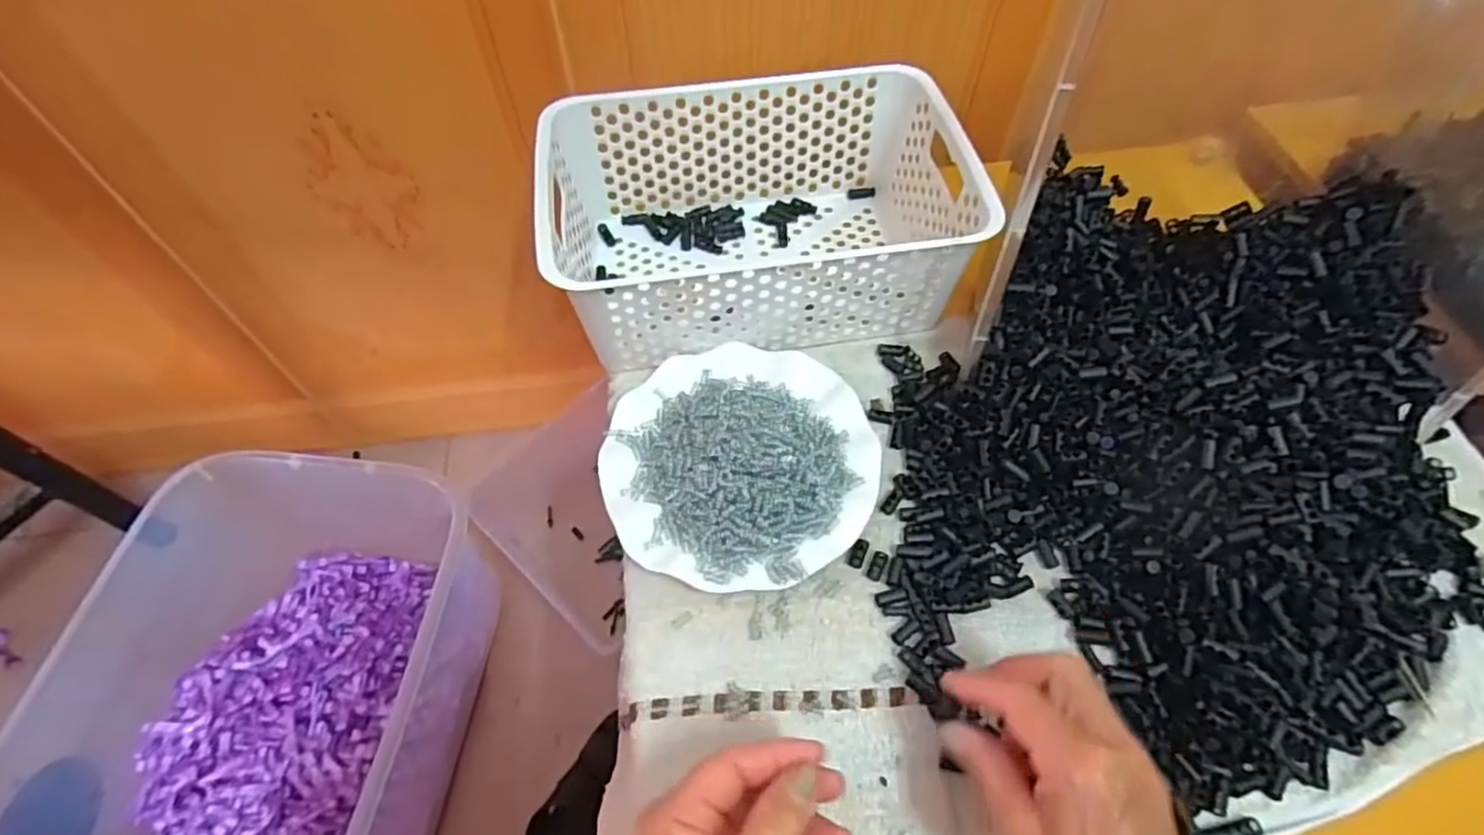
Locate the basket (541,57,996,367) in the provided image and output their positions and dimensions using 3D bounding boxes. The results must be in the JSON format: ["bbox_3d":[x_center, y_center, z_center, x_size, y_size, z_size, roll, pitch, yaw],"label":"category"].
[{"bbox_3d":[0.009,-0.156,0.538,0.307,0.112,0.203,-7,58,-5],"label":"basket"}]

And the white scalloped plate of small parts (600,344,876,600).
[{"bbox_3d":[-0.002,0.024,0.458,0.178,0.049,0.176,0,58,0],"label":"white scalloped plate of small parts"}]

